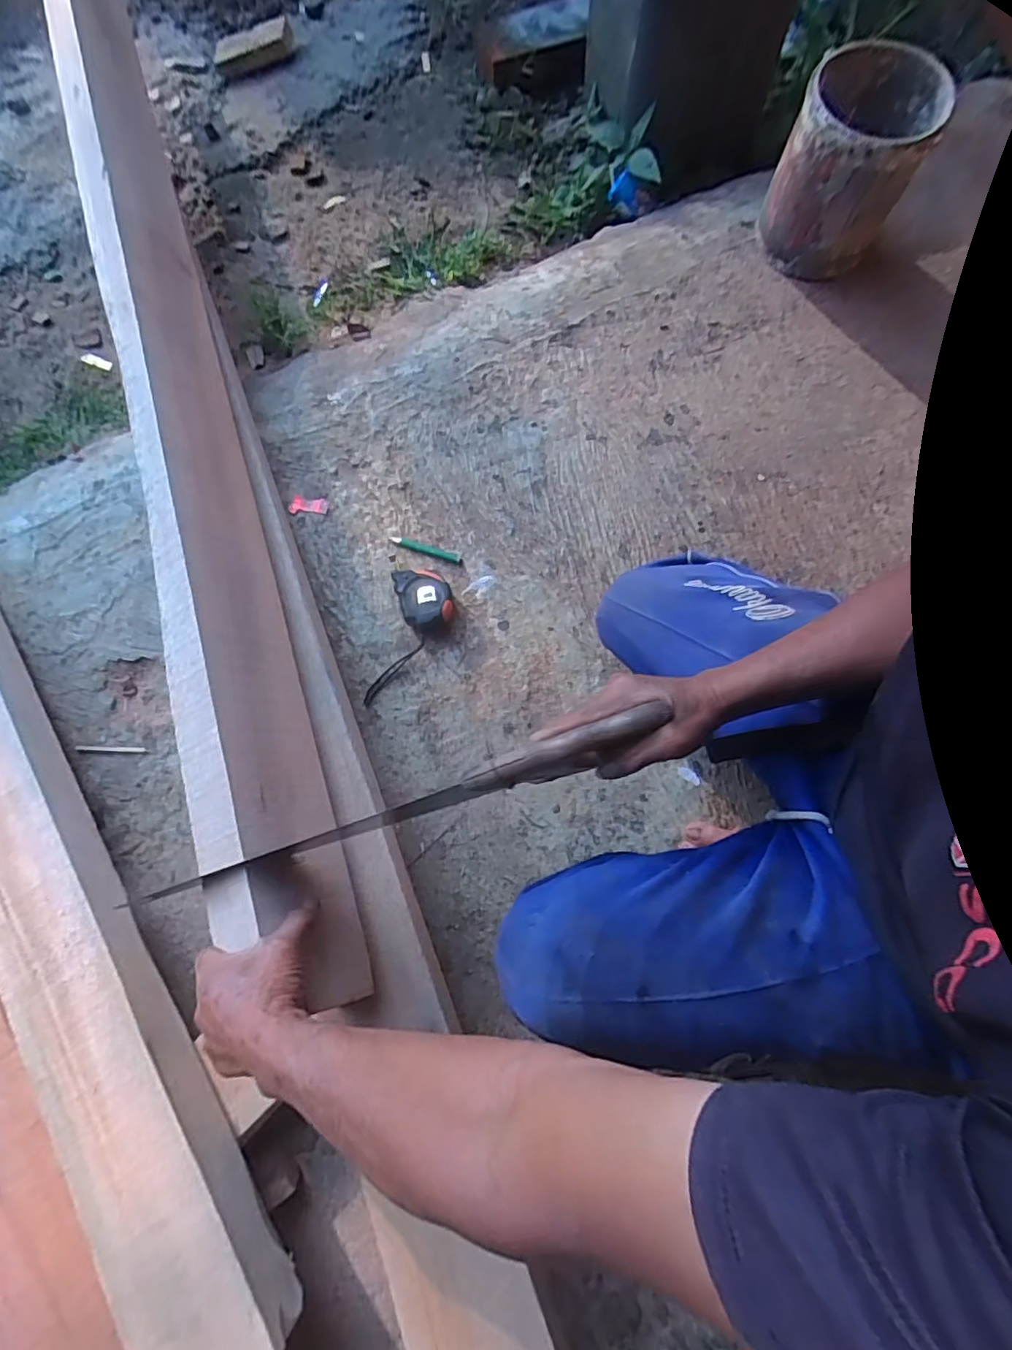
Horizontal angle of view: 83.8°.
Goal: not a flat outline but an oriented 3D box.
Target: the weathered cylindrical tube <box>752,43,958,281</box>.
[{"bbox_3d":[0.495,-0.740,0.829,0.173,0.204,0.198,23,79,7],"label":"weathered cylindrical tube"}]

